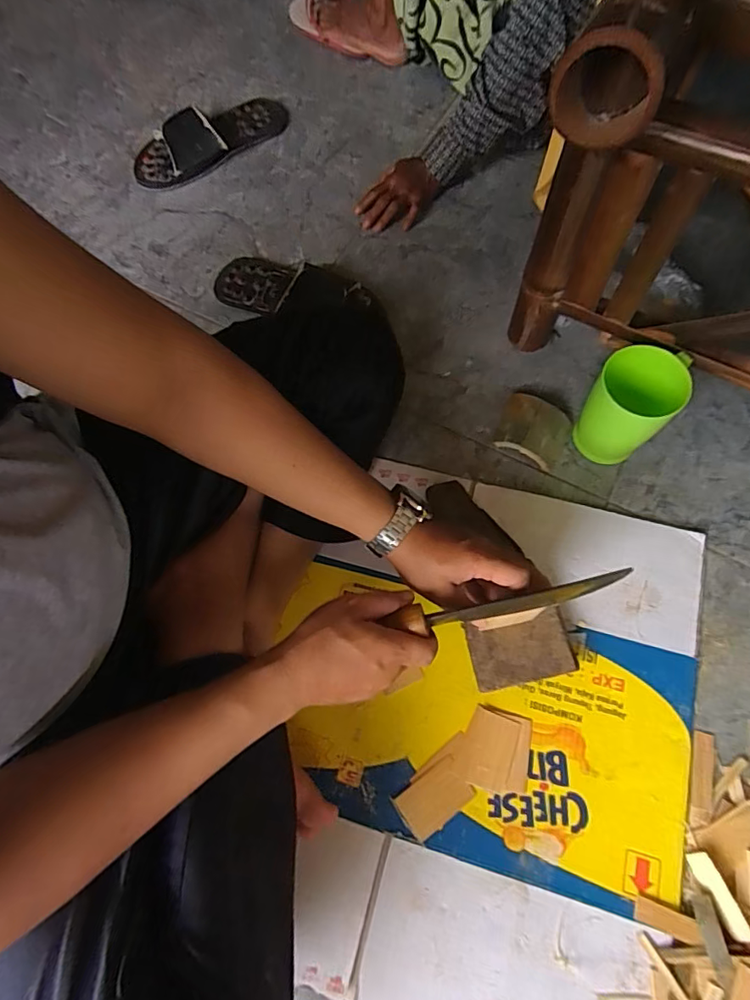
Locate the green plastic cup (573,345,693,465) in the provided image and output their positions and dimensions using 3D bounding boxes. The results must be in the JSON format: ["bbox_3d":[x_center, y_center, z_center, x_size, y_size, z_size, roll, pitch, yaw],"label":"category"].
[{"bbox_3d":[0.293,-0.110,0.583,0.087,0.131,0.106,39,76,15],"label":"green plastic cup"}]

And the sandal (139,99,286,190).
[{"bbox_3d":[-0.274,-0.609,0.846,0.281,0.050,0.114,-24,70,-6],"label":"sandal"}]

